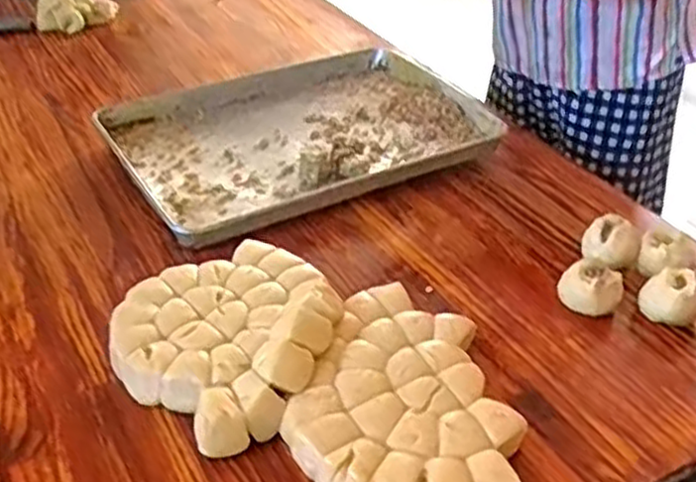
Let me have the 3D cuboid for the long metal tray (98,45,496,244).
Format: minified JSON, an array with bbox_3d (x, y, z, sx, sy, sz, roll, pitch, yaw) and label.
[{"bbox_3d":[-0.093,-0.195,1.340,0.603,0.057,0.422,-22,43,-29],"label":"long metal tray"}]

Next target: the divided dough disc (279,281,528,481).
[{"bbox_3d":[0.076,0.170,0.839,0.233,0.045,0.291,11,37,14],"label":"divided dough disc"}]

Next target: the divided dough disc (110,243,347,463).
[{"bbox_3d":[-0.127,0.104,0.905,0.255,0.058,0.252,1,36,0],"label":"divided dough disc"}]

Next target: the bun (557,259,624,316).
[{"bbox_3d":[0.313,0.059,1.001,0.079,0.060,0.079,13,38,17],"label":"bun"}]

